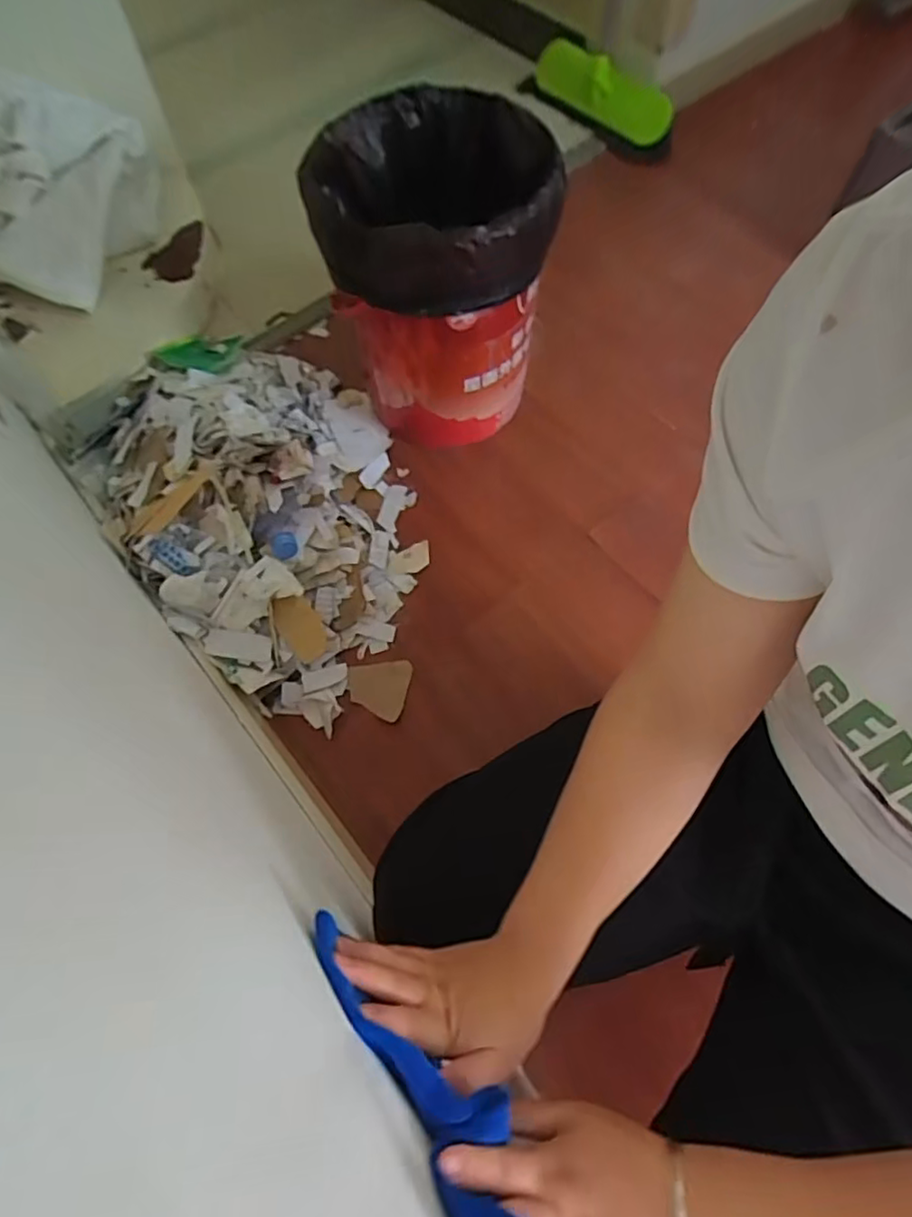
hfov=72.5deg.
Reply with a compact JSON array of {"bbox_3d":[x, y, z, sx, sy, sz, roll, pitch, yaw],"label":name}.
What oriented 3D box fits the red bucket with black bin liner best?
[{"bbox_3d":[-0.028,-0.464,0.889,0.297,0.369,0.286,-1,66,2],"label":"red bucket with black bin liner"}]

